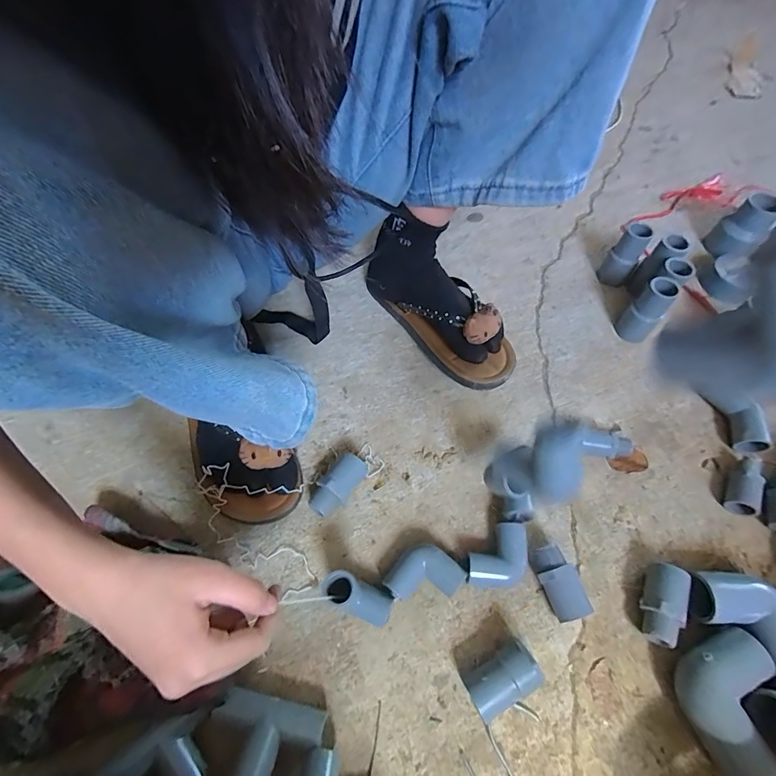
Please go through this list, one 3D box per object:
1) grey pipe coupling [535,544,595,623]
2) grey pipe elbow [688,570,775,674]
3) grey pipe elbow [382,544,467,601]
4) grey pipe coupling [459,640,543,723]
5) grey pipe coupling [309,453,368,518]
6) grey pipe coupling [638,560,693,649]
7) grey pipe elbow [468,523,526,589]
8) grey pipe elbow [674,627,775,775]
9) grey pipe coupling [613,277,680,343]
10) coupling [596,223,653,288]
[{"bbox_3d":[0.156,0.179,0.387,0.031,0.031,0.061,-19,62,-11],"label":"grey pipe coupling"},{"bbox_3d":[0.307,0.204,0.368,0.075,0.037,0.076,2,60,0],"label":"grey pipe elbow"},{"bbox_3d":[0.032,0.169,0.387,0.070,0.028,0.042,-3,60,-3],"label":"grey pipe elbow"},{"bbox_3d":[0.091,0.237,0.342,0.056,0.042,0.033,-27,64,-15],"label":"grey pipe coupling"},{"bbox_3d":[-0.050,0.102,0.425,0.032,0.035,0.064,29,64,15],"label":"grey pipe coupling"},{"bbox_3d":[0.245,0.193,0.379,0.031,0.036,0.063,24,63,13],"label":"grey pipe coupling"},{"bbox_3d":[0.101,0.157,0.395,0.057,0.027,0.052,-2,60,-2],"label":"grey pipe elbow"},{"bbox_3d":[0.267,0.247,0.336,0.060,0.041,0.104,15,61,7],"label":"grey pipe elbow"},{"bbox_3d":[0.320,-0.097,0.521,0.040,0.079,0.034,38,66,19],"label":"grey pipe coupling"},{"bbox_3d":[0.316,-0.177,0.564,0.037,0.083,0.030,34,65,17],"label":"coupling"}]

